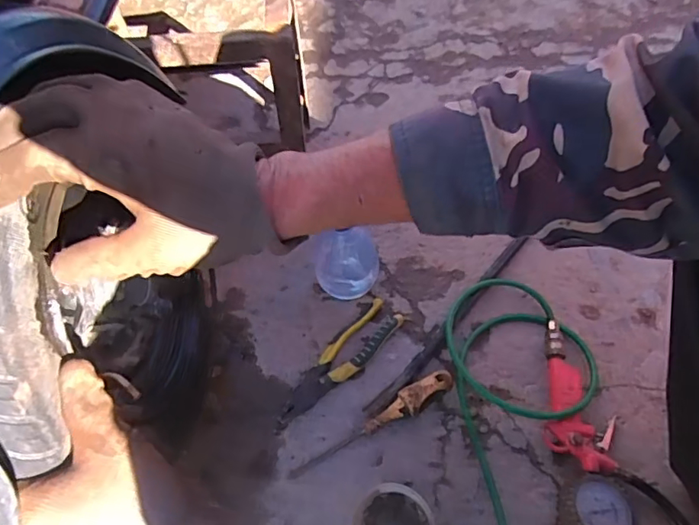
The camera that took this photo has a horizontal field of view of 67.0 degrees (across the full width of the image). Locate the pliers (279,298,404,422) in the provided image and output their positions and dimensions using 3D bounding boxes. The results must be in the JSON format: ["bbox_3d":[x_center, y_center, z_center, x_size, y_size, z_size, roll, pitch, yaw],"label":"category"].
[{"bbox_3d":[-0.011,0.125,0.665,0.048,0.024,0.192,37,64,23],"label":"pliers"}]

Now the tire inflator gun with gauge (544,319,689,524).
[{"bbox_3d":[0.286,0.268,0.543,0.149,0.042,0.465,-1,56,1],"label":"tire inflator gun with gauge"}]

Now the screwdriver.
[{"bbox_3d":[0.029,0.188,0.611,0.210,0.031,0.032,-29,60,-17],"label":"screwdriver"}]

